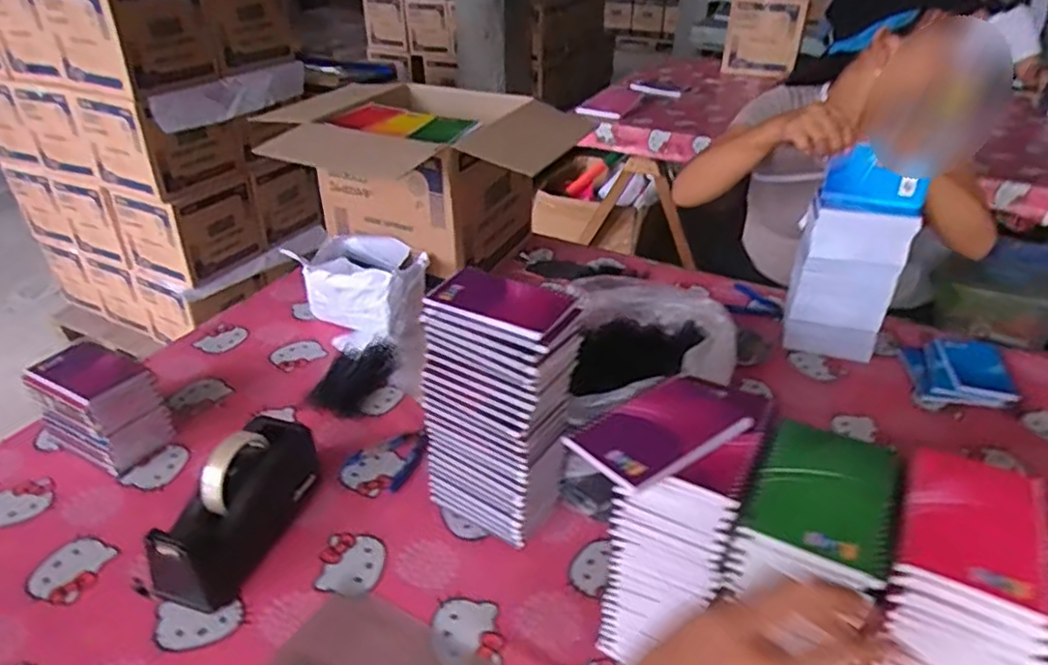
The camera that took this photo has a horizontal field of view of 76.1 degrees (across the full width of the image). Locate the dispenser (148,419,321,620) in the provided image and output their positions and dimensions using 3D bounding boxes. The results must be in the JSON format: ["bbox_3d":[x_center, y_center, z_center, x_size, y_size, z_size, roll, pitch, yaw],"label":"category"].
[{"bbox_3d":[-0.314,0.185,0.731,0.076,0.125,0.207,11,34,16],"label":"dispenser"}]

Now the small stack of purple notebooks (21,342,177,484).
[{"bbox_3d":[-0.547,0.096,0.858,0.146,0.118,0.110,19,37,27],"label":"small stack of purple notebooks"}]

